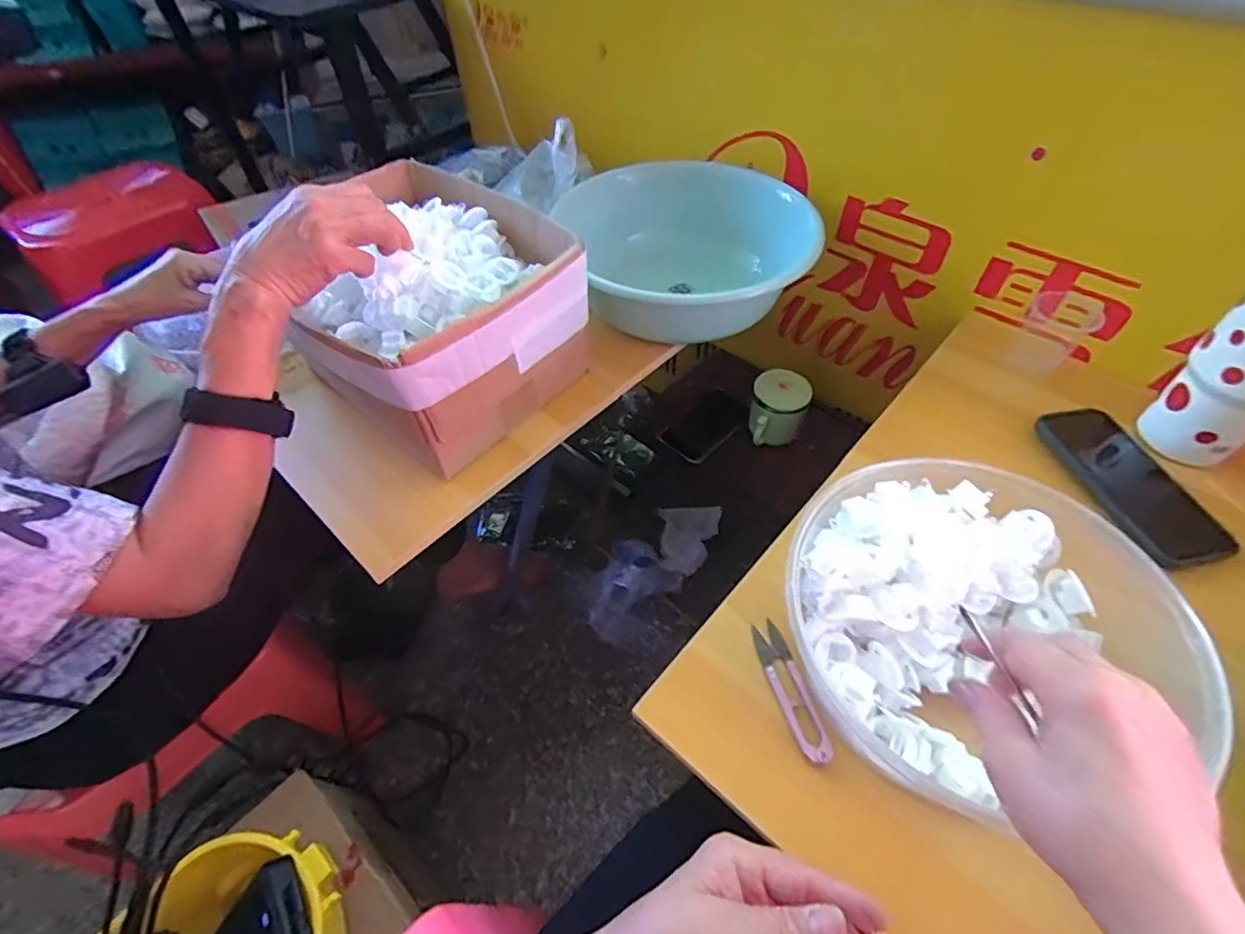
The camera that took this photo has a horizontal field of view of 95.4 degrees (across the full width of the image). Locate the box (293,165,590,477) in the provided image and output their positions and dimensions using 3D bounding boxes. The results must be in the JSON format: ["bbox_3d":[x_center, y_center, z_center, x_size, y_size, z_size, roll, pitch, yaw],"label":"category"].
[{"bbox_3d":[-0.198,-0.162,0.575,0.285,0.144,0.241,35,60,26],"label":"box"}]

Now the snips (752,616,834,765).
[{"bbox_3d":[0.119,0.160,0.408,0.022,0.013,0.101,-10,52,-7],"label":"snips"}]

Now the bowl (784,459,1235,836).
[{"bbox_3d":[0.229,0.100,0.380,0.211,0.079,0.218,-1,51,1],"label":"bowl"}]

